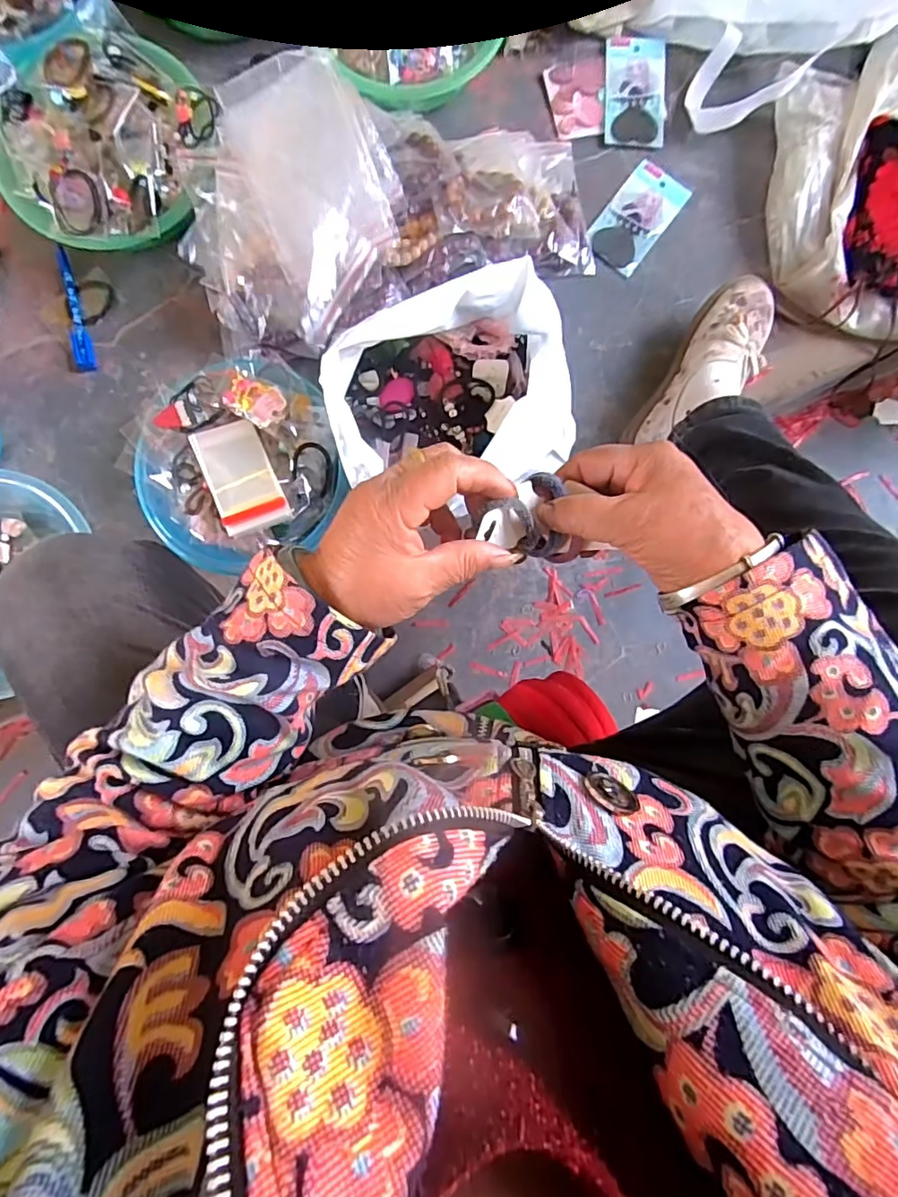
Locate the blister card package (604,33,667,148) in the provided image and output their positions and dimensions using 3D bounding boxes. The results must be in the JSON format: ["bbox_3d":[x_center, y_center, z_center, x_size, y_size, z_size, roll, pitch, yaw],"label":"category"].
[{"bbox_3d":[0.234,-0.638,0.679,0.076,0.006,0.142,2,89,-1],"label":"blister card package"}]

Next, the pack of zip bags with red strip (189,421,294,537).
[{"bbox_3d":[-0.214,-0.125,0.560,0.065,0.015,0.119,-24,79,-13],"label":"pack of zip bags with red strip"}]

